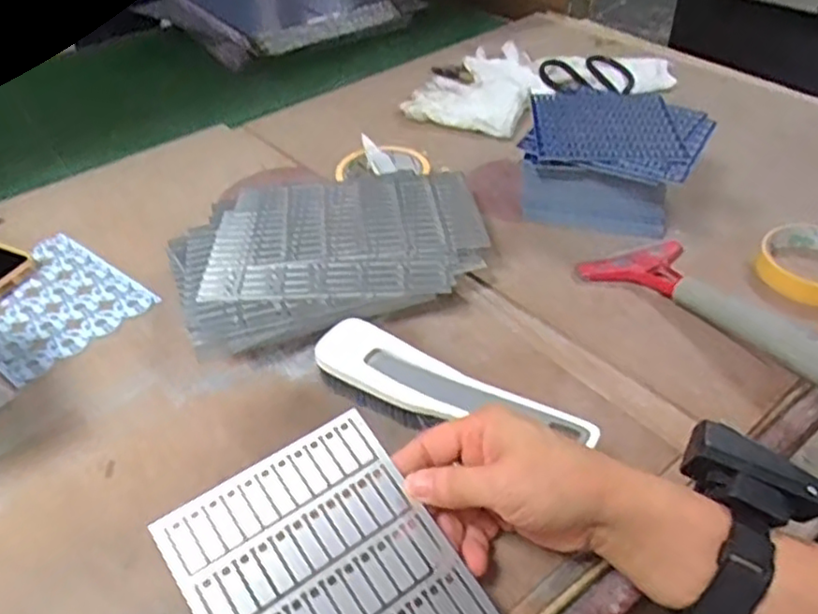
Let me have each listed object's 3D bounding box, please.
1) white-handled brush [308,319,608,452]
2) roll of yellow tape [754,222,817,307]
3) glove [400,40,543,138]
[{"bbox_3d":[0.017,0.061,0.453,0.179,0.044,0.047,22,48,27],"label":"white-handled brush"},{"bbox_3d":[0.336,-0.036,0.564,0.084,0.021,0.090,-3,41,2],"label":"roll of yellow tape"},{"bbox_3d":[0.096,-0.274,0.839,0.148,0.017,0.202,19,47,25],"label":"glove"}]

